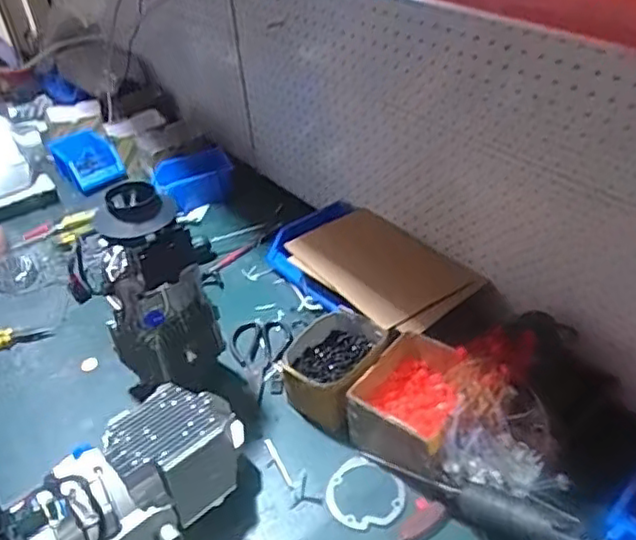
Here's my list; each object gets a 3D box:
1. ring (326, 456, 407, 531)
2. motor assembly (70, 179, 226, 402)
[{"bbox_3d":[0.061,0.293,0.836,0.100,0.005,0.092,-4,43,4],"label":"ring"},{"bbox_3d":[-0.237,0.043,0.893,0.146,0.290,0.134,5,39,12],"label":"motor assembly"}]

